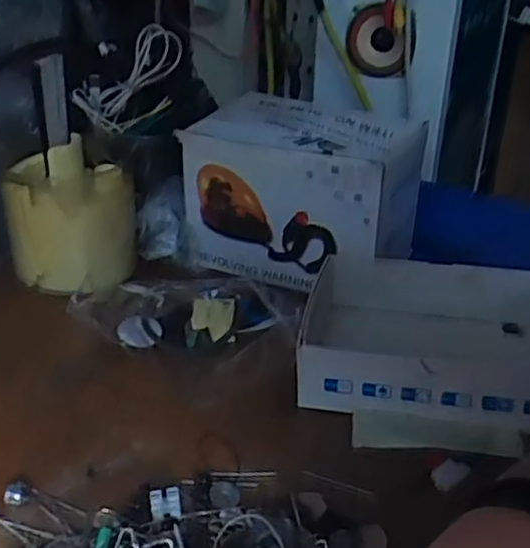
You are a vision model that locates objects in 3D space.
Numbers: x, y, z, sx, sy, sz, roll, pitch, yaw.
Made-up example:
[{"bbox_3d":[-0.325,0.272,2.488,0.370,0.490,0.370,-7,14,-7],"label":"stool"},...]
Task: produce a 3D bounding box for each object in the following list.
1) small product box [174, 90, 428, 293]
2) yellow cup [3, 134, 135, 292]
[{"bbox_3d":[0.038,-0.083,0.692,0.214,0.146,0.146,13,31,24],"label":"small product box"},{"bbox_3d":[-0.185,-0.053,0.670,0.115,0.127,0.091,-5,28,-9],"label":"yellow cup"}]

